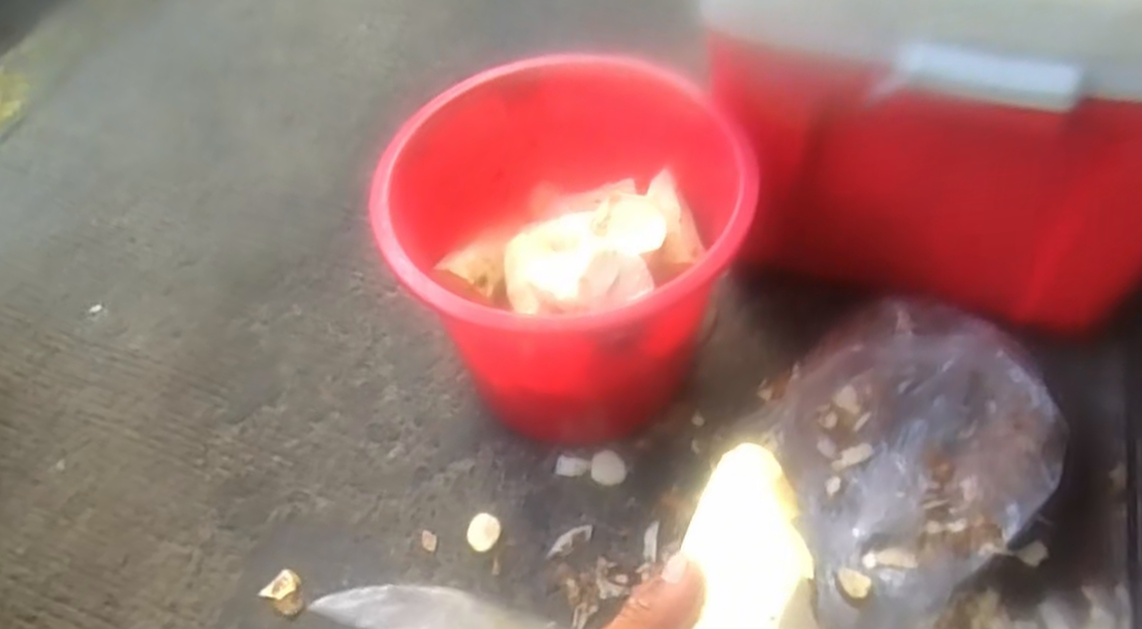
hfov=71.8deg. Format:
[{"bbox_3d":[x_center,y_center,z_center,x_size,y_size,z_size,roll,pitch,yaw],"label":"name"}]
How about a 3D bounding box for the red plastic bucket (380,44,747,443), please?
[{"bbox_3d":[0.009,-0.053,0.794,0.304,0.281,0.314,-4,55,5],"label":"red plastic bucket"}]

